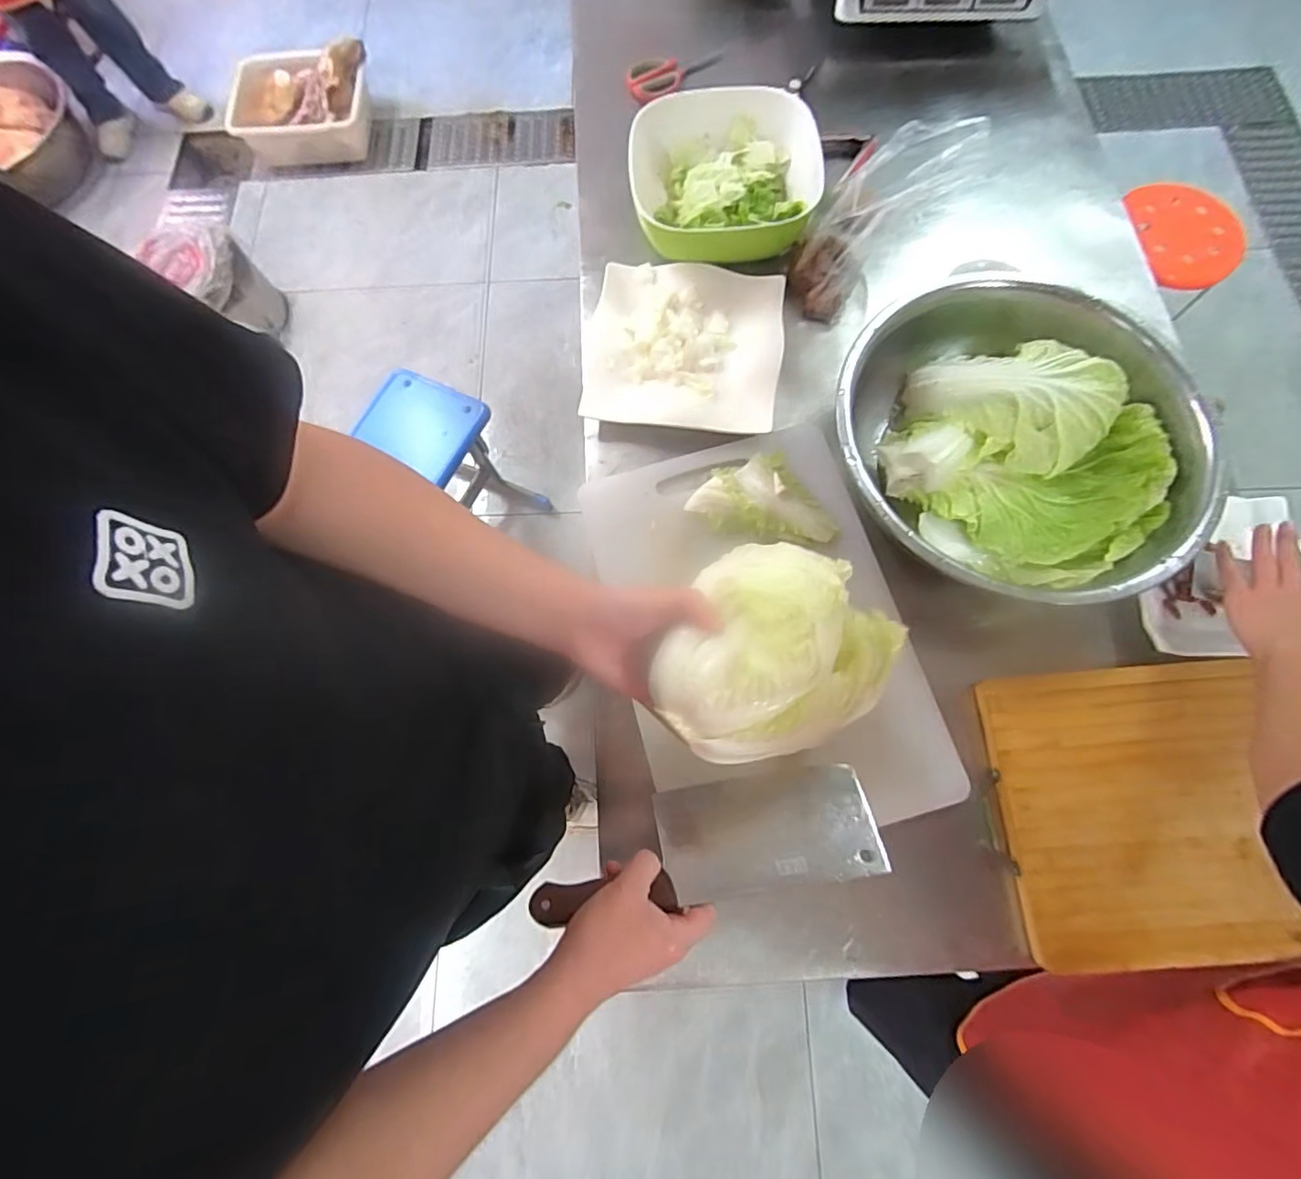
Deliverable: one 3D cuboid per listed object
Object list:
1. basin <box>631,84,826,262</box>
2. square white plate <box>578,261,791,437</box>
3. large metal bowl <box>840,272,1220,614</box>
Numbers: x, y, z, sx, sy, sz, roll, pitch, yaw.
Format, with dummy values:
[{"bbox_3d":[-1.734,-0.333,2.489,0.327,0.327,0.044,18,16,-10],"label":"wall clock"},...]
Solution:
[{"bbox_3d":[0.104,-0.558,0.815,0.259,0.103,0.243,-1,74,2],"label":"basin"},{"bbox_3d":[0.044,-0.318,0.760,0.247,0.023,0.243,8,74,4],"label":"square white plate"},{"bbox_3d":[0.393,-0.158,0.658,0.364,0.111,0.372,-1,74,2],"label":"large metal bowl"}]

